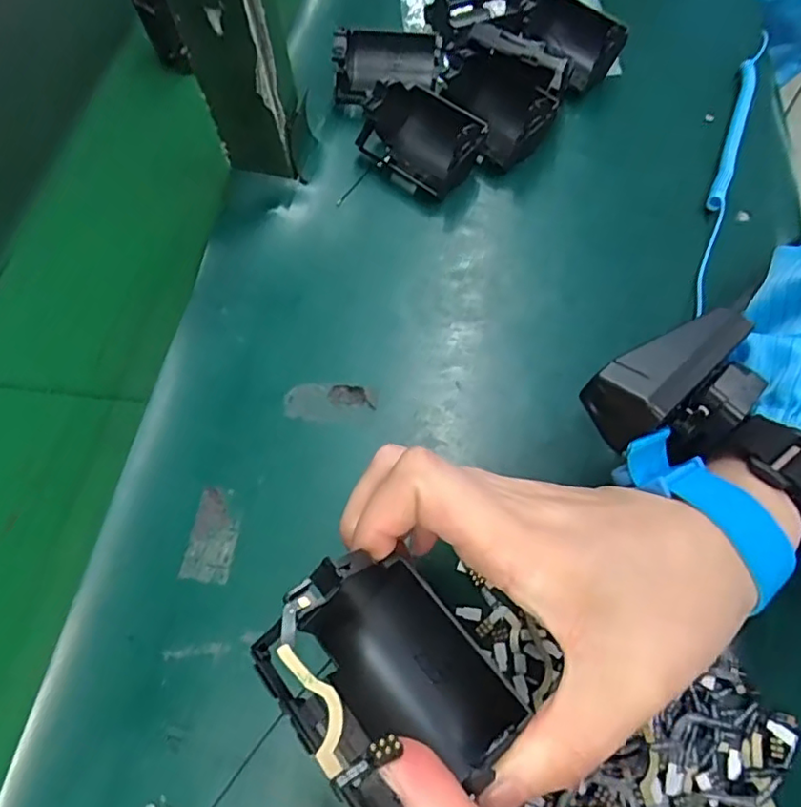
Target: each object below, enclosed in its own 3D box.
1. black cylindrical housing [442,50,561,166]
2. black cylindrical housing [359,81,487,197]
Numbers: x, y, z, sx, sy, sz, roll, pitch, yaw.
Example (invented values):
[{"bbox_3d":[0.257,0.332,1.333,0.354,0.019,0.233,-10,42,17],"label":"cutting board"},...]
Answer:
[{"bbox_3d":[0.064,-0.195,0.384,0.054,0.036,0.070,-32,67,-13],"label":"black cylindrical housing"},{"bbox_3d":[0.015,-0.172,0.378,0.073,0.040,0.050,33,69,17],"label":"black cylindrical housing"}]

